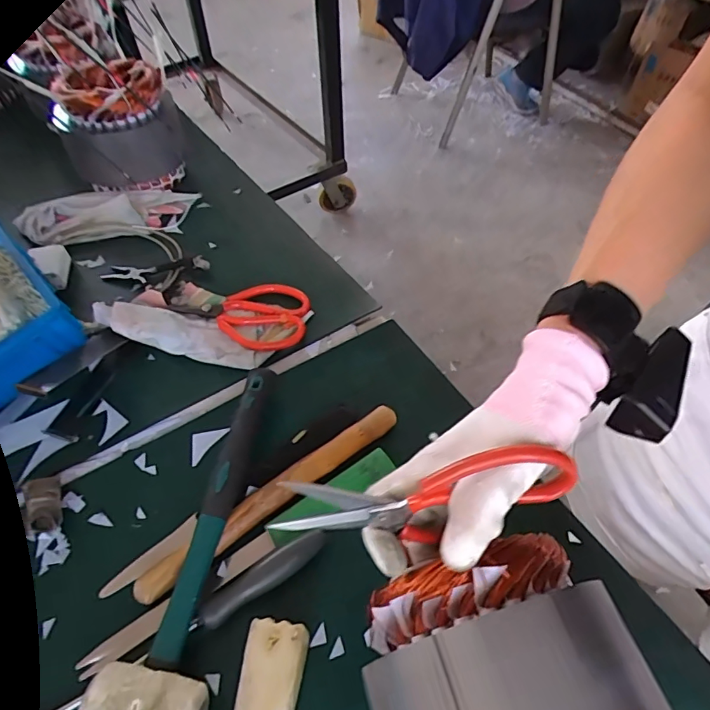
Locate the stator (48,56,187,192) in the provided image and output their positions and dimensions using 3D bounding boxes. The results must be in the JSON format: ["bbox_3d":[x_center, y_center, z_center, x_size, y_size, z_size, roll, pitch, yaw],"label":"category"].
[{"bbox_3d":[-0.297,-0.283,0.635,0.138,0.149,0.138,-20,56,-12],"label":"stator"}]

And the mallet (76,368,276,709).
[{"bbox_3d":[-0.116,0.134,0.381,0.070,0.046,0.281,5,54,6],"label":"mallet"}]

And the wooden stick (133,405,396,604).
[{"bbox_3d":[-0.064,0.115,0.412,0.249,0.016,0.022,-33,59,-20],"label":"wooden stick"}]

